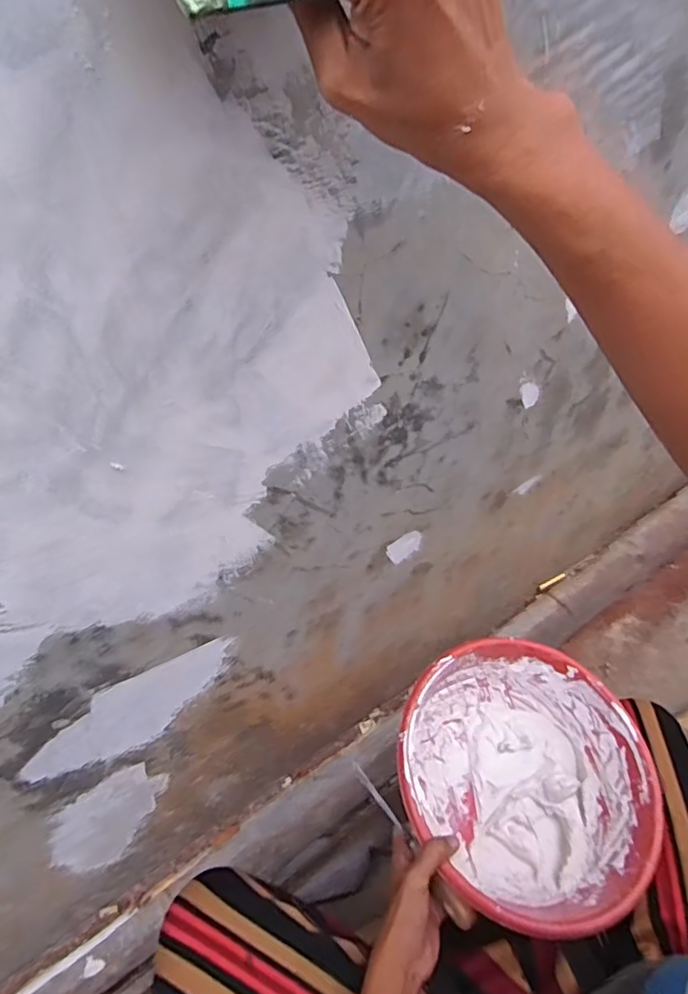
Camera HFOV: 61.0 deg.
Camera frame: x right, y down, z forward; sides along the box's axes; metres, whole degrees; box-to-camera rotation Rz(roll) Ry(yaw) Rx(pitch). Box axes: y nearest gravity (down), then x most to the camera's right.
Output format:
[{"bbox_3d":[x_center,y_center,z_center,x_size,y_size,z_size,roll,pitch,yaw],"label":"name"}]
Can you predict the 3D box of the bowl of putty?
[{"bbox_3d":[0.184,0.296,0.613,0.271,0.110,0.271,7,54,-10],"label":"bowl of putty"}]

